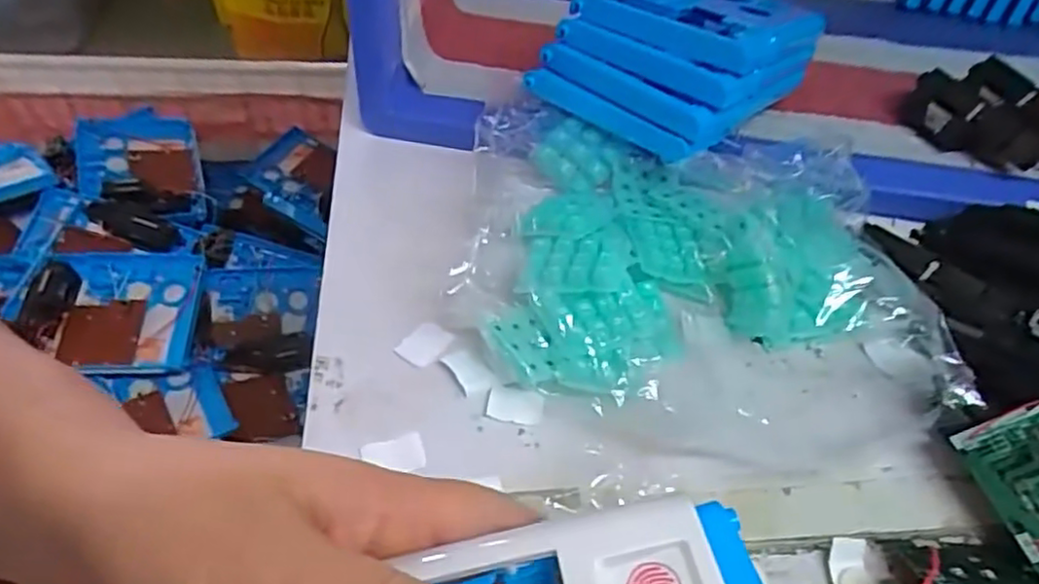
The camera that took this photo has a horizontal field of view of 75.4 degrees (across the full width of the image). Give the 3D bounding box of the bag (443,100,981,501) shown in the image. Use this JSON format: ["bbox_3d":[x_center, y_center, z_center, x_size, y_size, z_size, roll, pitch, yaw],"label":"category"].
[{"bbox_3d":[0.100,-0.017,0.390,0.273,0.062,0.235,6,50,0],"label":"bag"}]

